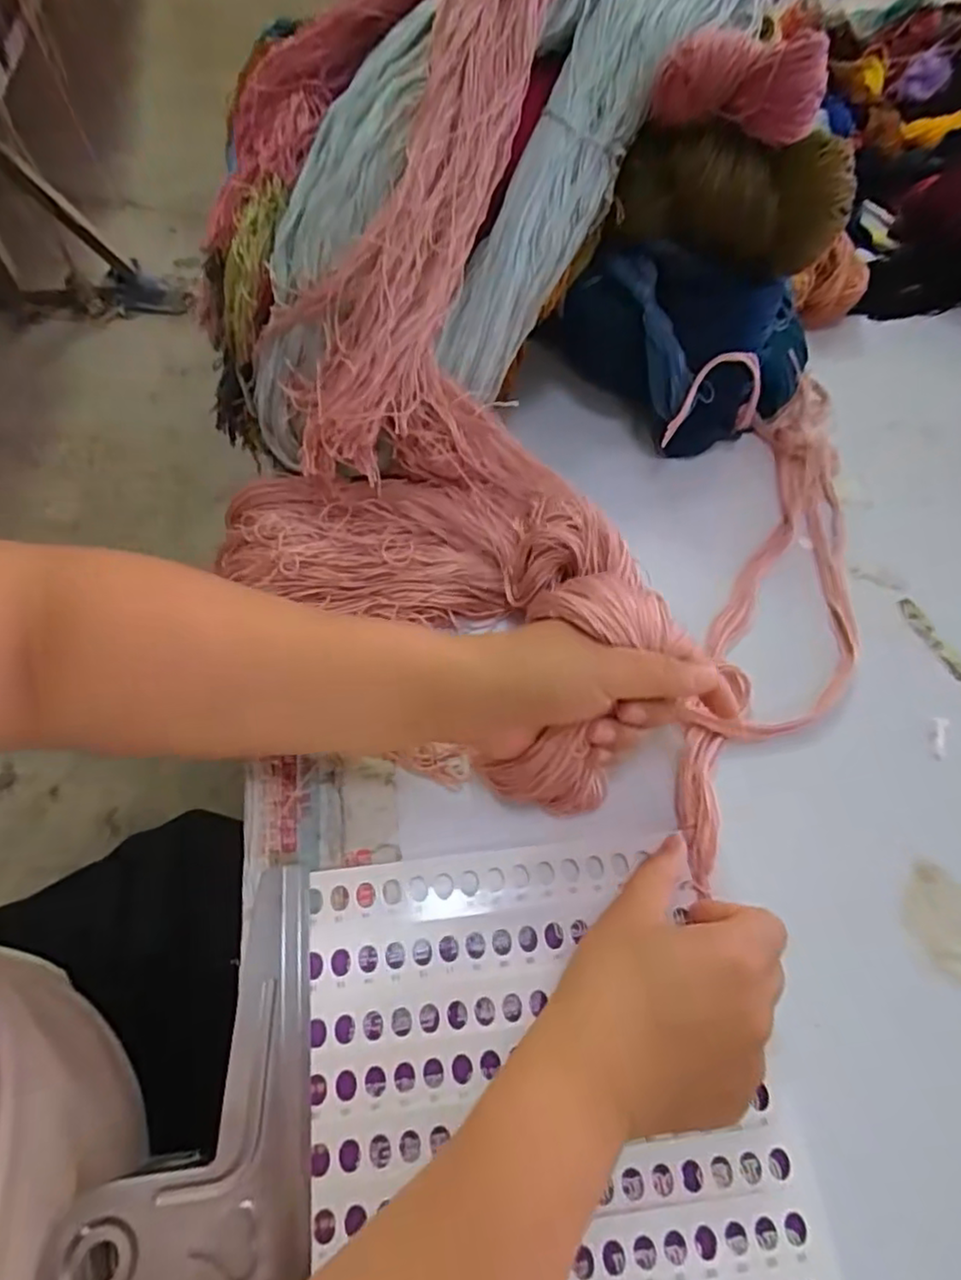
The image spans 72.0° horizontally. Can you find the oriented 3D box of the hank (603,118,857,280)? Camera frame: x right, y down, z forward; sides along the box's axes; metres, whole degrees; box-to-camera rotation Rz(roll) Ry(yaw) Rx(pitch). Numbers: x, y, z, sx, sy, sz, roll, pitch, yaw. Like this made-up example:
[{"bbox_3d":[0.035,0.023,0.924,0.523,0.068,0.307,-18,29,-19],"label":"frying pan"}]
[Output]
[{"bbox_3d":[0.154,-0.271,0.408,0.139,0.065,0.053,13,63,4],"label":"hank"}]

